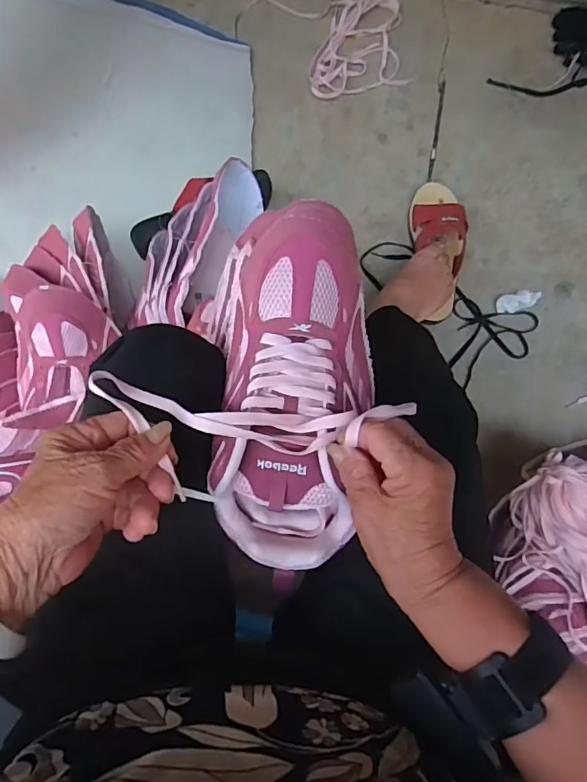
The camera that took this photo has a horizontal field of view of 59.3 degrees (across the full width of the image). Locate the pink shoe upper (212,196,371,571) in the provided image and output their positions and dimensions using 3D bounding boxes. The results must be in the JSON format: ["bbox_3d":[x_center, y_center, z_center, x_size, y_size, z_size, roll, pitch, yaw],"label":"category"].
[{"bbox_3d":[0.003,-0.015,0.381,0.113,0.074,0.274,5,85,-1],"label":"pink shoe upper"}]

